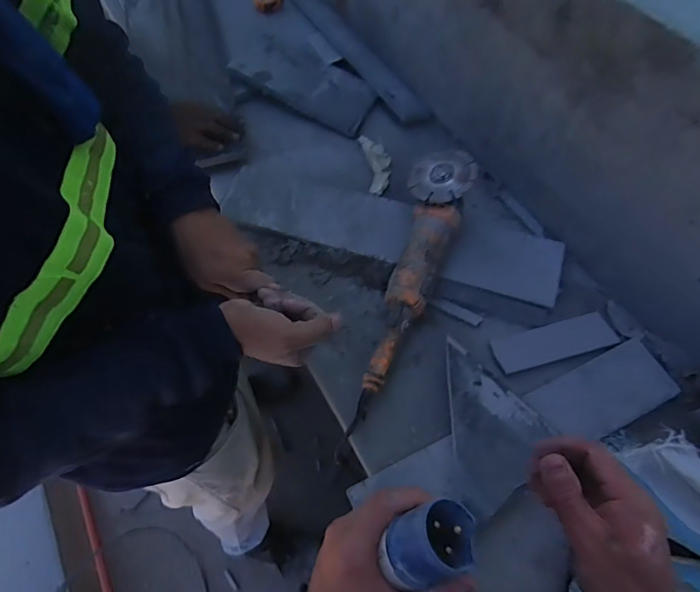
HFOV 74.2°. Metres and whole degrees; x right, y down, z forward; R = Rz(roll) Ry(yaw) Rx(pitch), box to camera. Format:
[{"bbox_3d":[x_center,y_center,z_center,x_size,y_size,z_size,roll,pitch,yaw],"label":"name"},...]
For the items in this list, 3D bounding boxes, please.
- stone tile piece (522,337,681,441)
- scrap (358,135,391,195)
[{"bbox_3d":[0.357,0.137,0.653,0.209,0.014,0.096,-20,55,-13],"label":"stone tile piece"},{"bbox_3d":[0.051,-0.256,0.882,0.048,0.012,0.139,-6,62,-3],"label":"scrap"}]

